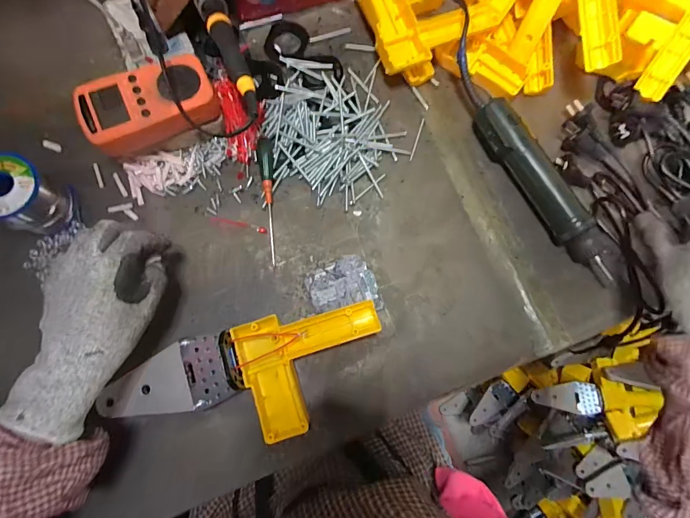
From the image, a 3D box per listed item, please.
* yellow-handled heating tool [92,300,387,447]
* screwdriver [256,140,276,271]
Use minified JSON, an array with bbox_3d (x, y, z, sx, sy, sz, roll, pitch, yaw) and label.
[{"bbox_3d":[-0.094,0.121,0.349,0.268,0.042,0.111,-11,81,-6],"label":"yellow-handled heating tool"},{"bbox_3d":[-0.083,-0.064,0.407,0.017,0.021,0.145,-8,80,-6],"label":"screwdriver"}]

